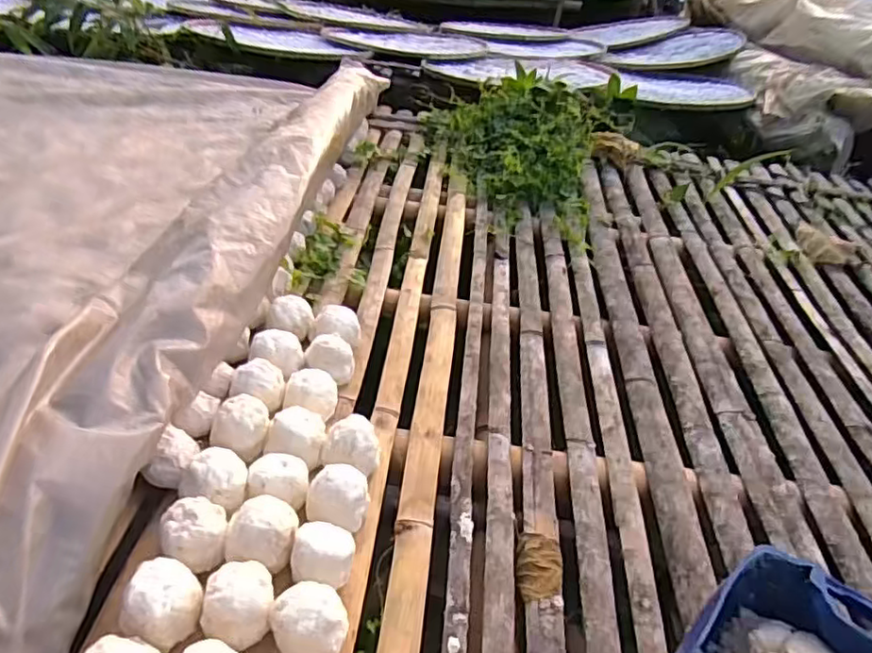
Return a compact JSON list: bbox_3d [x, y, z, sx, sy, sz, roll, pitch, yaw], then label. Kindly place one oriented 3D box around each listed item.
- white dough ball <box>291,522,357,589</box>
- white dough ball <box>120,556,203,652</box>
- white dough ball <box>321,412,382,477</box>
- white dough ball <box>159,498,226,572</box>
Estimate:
[{"bbox_3d":[-0.120,0.250,0.663,0.065,0.066,0.071,6,36,-4],"label":"white dough ball"},{"bbox_3d":[-0.260,0.262,0.596,0.068,0.050,0.073,6,36,-4],"label":"white dough ball"},{"bbox_3d":[-0.107,0.155,0.795,0.067,0.072,0.067,6,36,-4],"label":"white dough ball"},{"bbox_3d":[-0.253,0.217,0.652,0.063,0.050,0.057,-16,42,-30],"label":"white dough ball"}]

